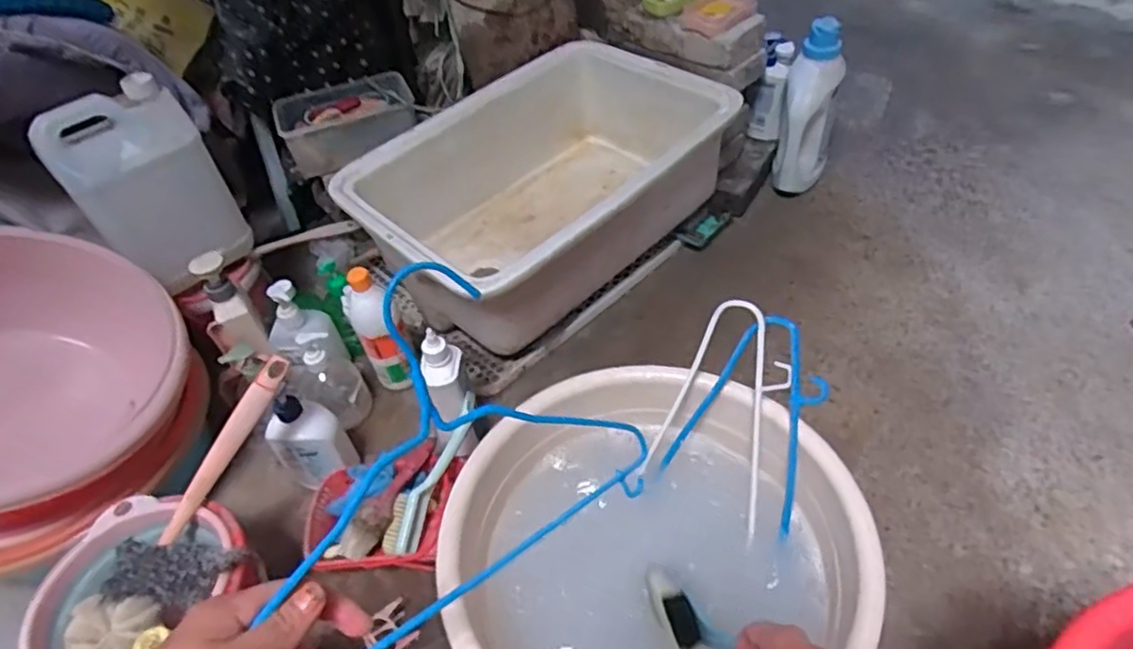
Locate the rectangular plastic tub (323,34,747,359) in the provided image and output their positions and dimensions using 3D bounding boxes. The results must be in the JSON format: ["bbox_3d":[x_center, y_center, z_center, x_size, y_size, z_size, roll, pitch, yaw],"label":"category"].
[{"bbox_3d":[-0.019,-0.229,1.084,0.587,0.191,0.379,-38,54,-25],"label":"rectangular plastic tub"}]

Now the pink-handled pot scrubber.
[{"bbox_3d":[-0.367,0.162,0.694,0.100,0.050,0.270,14,68,17],"label":"pink-handled pot scrubber"}]

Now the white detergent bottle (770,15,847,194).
[{"bbox_3d":[0.428,-0.373,1.160,0.091,0.270,0.116,13,51,19],"label":"white detergent bottle"}]

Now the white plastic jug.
[{"bbox_3d":[-0.555,-0.178,0.891,0.117,0.235,0.170,31,58,30],"label":"white plastic jug"}]

